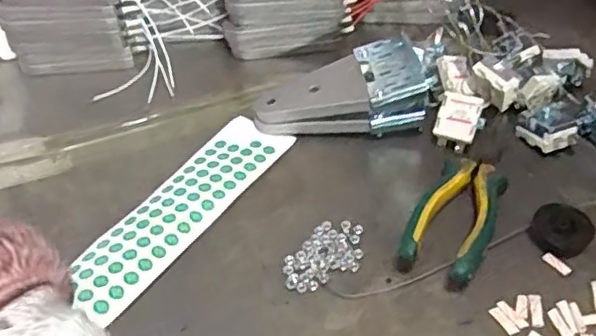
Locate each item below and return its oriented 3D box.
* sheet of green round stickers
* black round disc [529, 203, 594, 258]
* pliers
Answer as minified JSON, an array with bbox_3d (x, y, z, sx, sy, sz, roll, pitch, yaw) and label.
[{"bbox_3d":[-0.081,0.026,0.446,0.058,0.007,0.209,24,46,22],"label":"sheet of green round stickers"},{"bbox_3d":[0.178,0.041,0.416,0.037,0.016,0.035,6,43,9],"label":"black round disc"},{"bbox_3d":[0.123,0.013,0.443,0.051,0.023,0.173,18,46,20],"label":"pliers"}]

